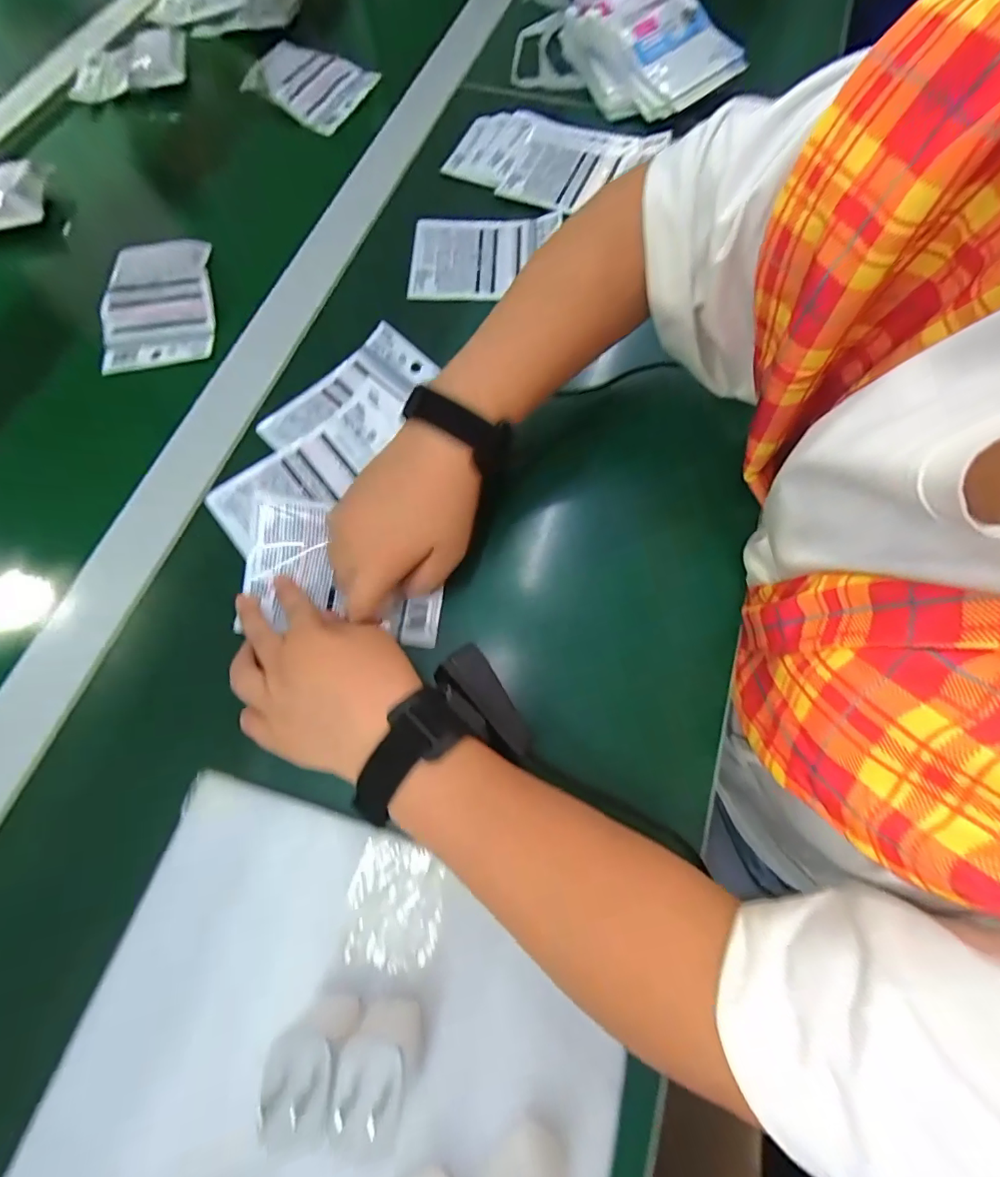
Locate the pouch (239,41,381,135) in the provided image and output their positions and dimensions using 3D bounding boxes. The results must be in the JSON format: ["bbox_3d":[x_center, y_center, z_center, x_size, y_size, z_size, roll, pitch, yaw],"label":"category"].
[{"bbox_3d":[-0.225,-0.594,0.577,0.131,0.031,0.107,31,73,11],"label":"pouch"}]

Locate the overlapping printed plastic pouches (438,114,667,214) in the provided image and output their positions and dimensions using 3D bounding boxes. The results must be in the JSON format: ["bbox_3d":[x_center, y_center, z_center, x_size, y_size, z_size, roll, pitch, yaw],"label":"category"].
[{"bbox_3d":[0.050,-0.440,0.502,0.185,0.013,0.134,27,72,10],"label":"overlapping printed plastic pouches"}]

